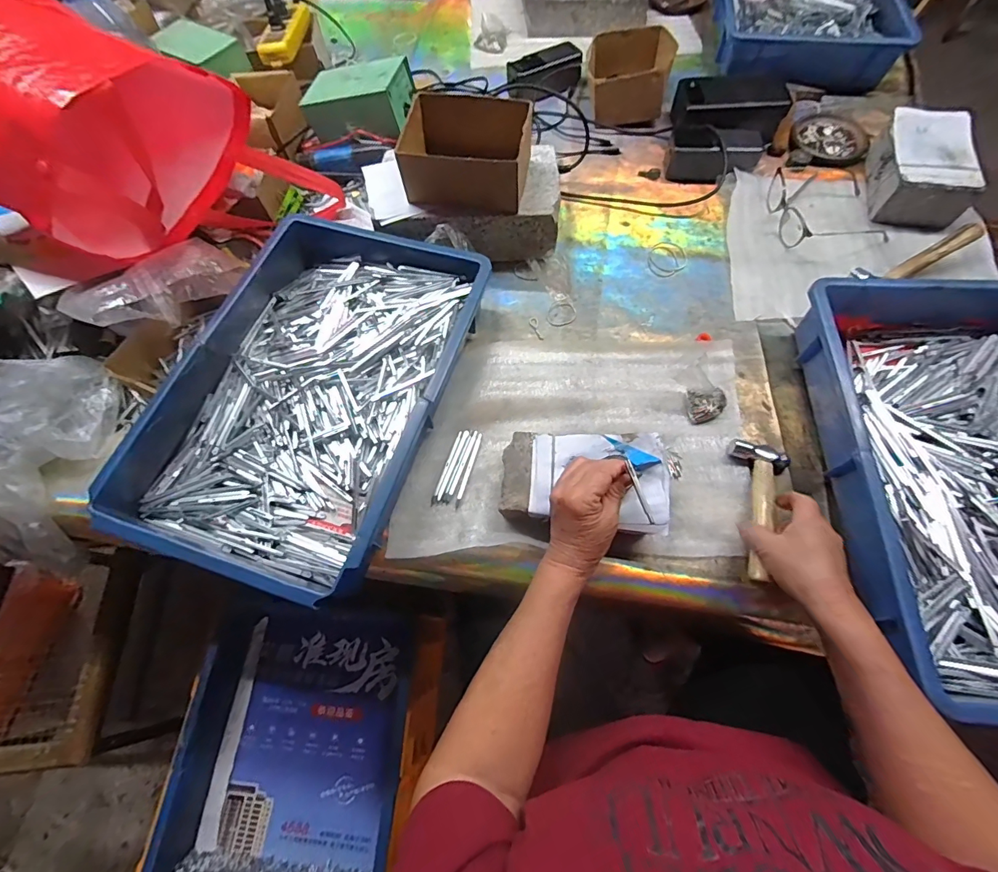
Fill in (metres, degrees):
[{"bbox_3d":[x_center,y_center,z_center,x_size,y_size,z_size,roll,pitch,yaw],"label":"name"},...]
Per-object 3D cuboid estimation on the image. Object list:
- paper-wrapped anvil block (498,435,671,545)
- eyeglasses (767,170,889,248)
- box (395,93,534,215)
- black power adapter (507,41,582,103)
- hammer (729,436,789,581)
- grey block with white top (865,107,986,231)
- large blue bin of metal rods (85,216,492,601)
[{"bbox_3d":[0.089,0.051,0.465,0.167,0.046,0.102,2,66,4],"label":"paper-wrapped anvil block"},{"bbox_3d":[0.476,-0.340,0.633,0.150,0.041,0.176,4,67,5],"label":"eyeglasses"},{"bbox_3d":[-0.039,-0.350,0.549,0.155,0.067,0.116,11,67,8],"label":"box"},{"bbox_3d":[0.082,-0.640,0.778,0.130,0.044,0.065,-21,67,-6],"label":"black power adapter"},{"bbox_3d":[0.267,0.073,0.450,0.057,0.018,0.152,14,57,9],"label":"hammer"},{"bbox_3d":[0.605,-0.386,0.632,0.095,0.075,0.154,9,67,7],"label":"grey block with white top"},{"bbox_3d":[-0.211,-0.060,0.520,0.291,0.076,0.438,17,68,10],"label":"large blue bin of metal rods"}]

